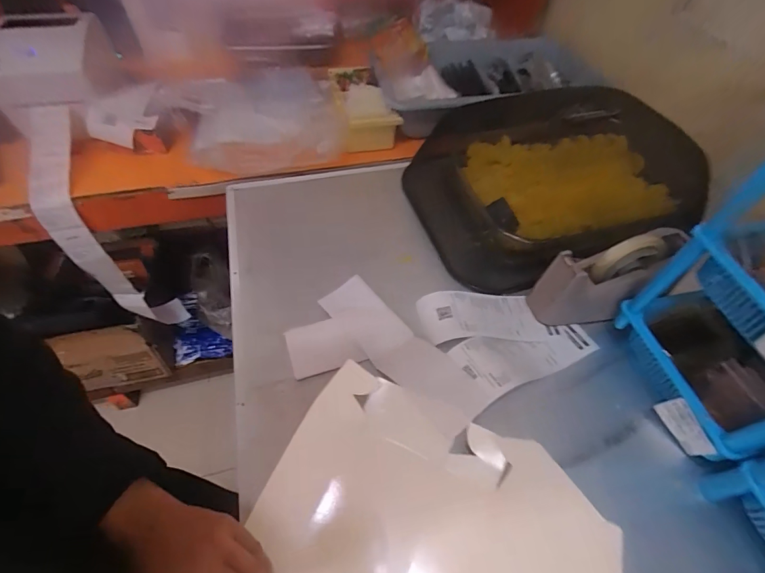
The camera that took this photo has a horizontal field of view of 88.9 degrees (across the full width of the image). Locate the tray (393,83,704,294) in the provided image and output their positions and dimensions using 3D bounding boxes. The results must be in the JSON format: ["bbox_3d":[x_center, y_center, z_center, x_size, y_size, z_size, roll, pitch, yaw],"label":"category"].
[{"bbox_3d":[0.290,-0.194,0.645,0.455,0.123,0.320,-13,55,-12],"label":"tray"}]

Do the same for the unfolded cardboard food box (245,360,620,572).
[{"bbox_3d":[0.032,0.246,0.358,0.305,0.074,0.263,18,55,19],"label":"unfolded cardboard food box"}]

